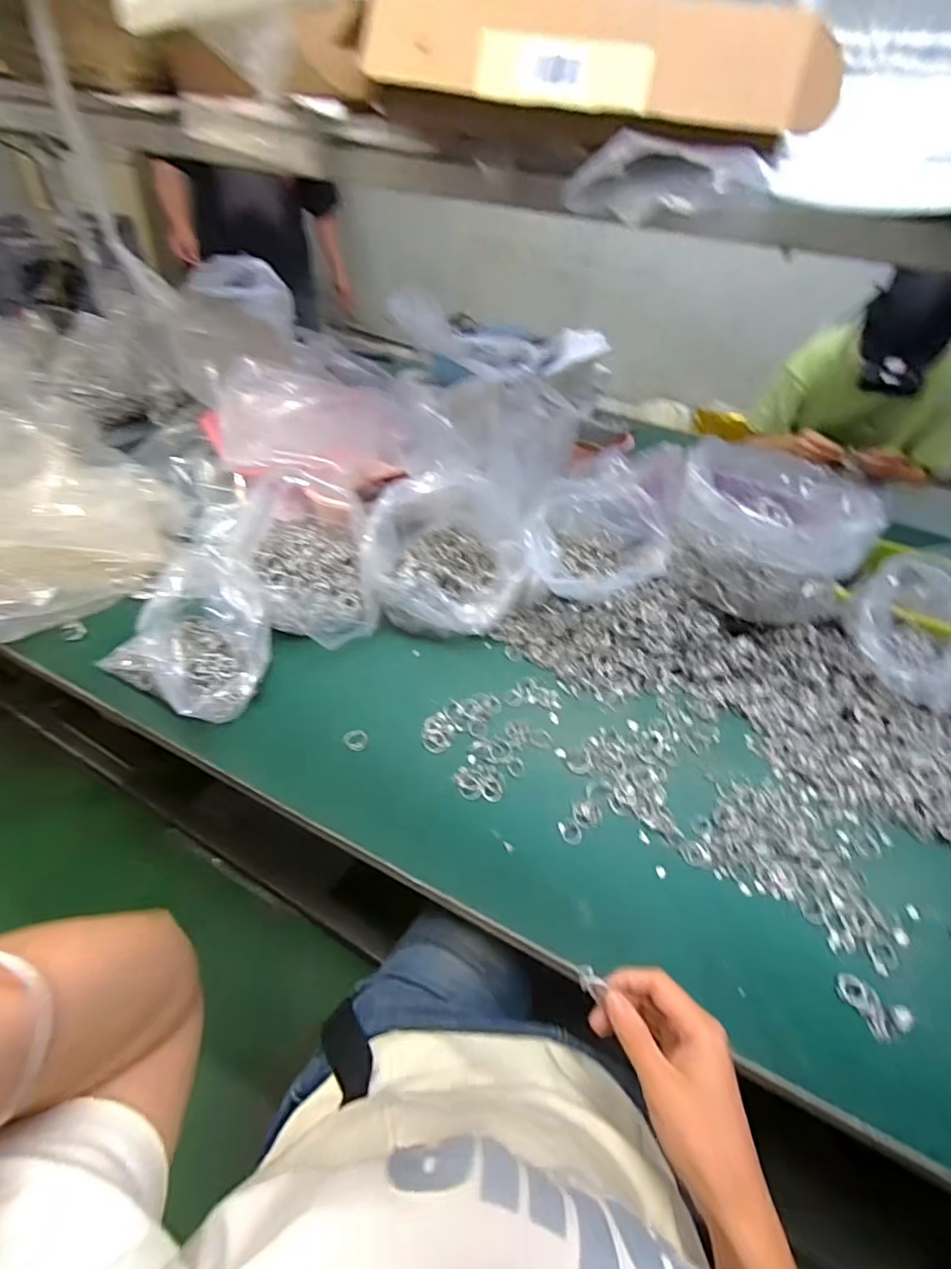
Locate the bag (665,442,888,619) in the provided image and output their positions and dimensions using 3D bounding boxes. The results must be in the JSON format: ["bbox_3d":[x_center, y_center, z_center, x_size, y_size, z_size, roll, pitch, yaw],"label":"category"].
[{"bbox_3d":[0.324,-0.113,0.631,0.189,0.131,0.138,19,43,13],"label":"bag"}]

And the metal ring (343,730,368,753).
[{"bbox_3d":[-0.124,0.109,0.573,0.026,0.007,0.024,4,42,-3],"label":"metal ring"}]

